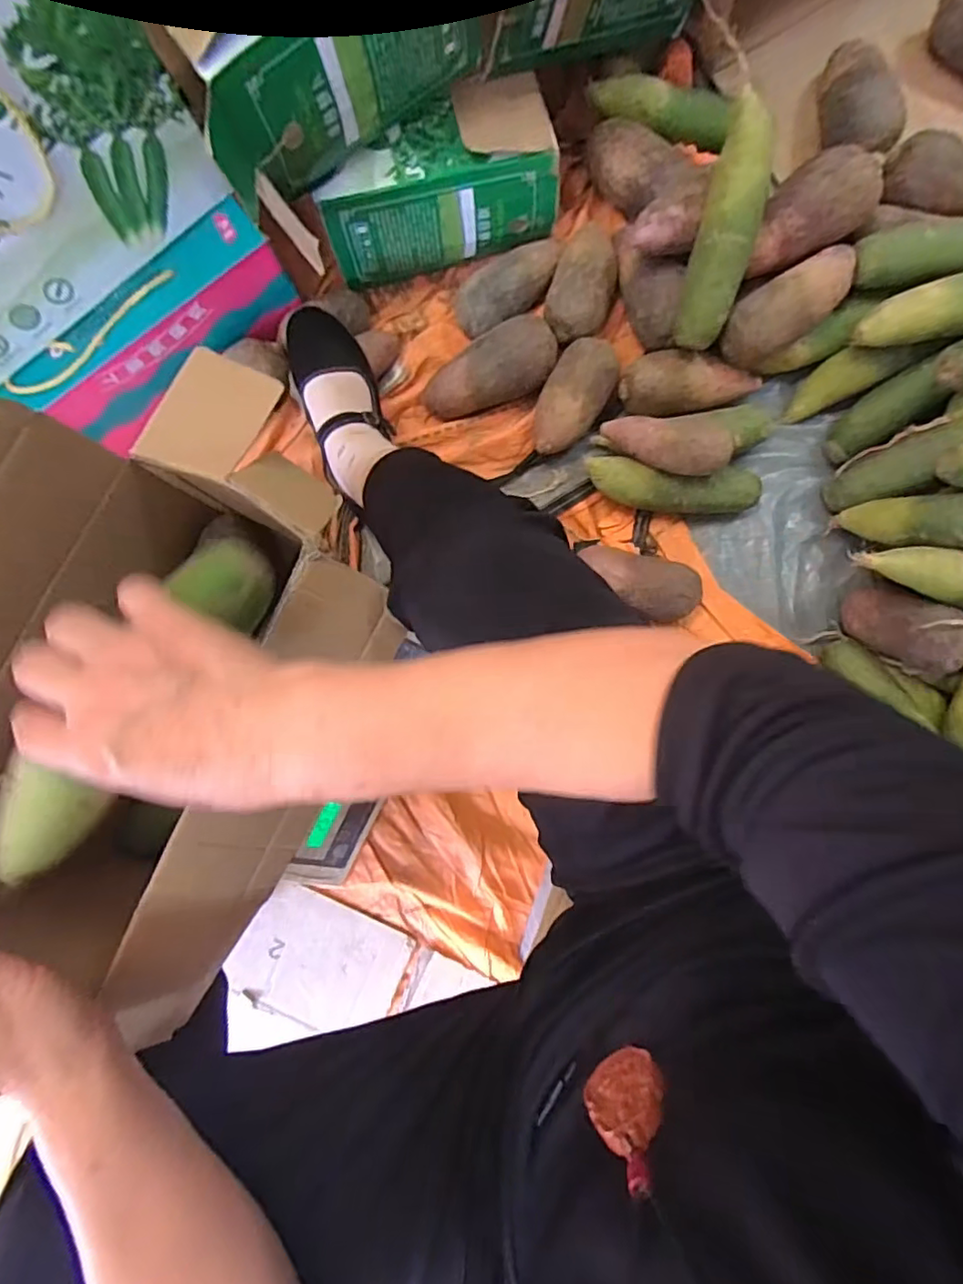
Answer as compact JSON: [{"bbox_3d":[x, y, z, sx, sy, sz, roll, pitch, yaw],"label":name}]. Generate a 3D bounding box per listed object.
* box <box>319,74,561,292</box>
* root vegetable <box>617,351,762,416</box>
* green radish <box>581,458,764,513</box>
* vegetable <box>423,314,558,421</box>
[{"bbox_3d":[-0.050,-0.522,0.670,0.262,0.128,0.107,-11,88,3],"label":"box"},{"bbox_3d":[0.245,-0.299,0.675,0.162,0.050,0.061,-5,88,3],"label":"root vegetable"},{"bbox_3d":[0.222,-0.180,0.687,0.200,0.055,0.055,4,89,4],"label":"green radish"},{"bbox_3d":[0.009,-0.319,0.691,0.164,0.061,0.071,-21,87,3],"label":"vegetable"}]

